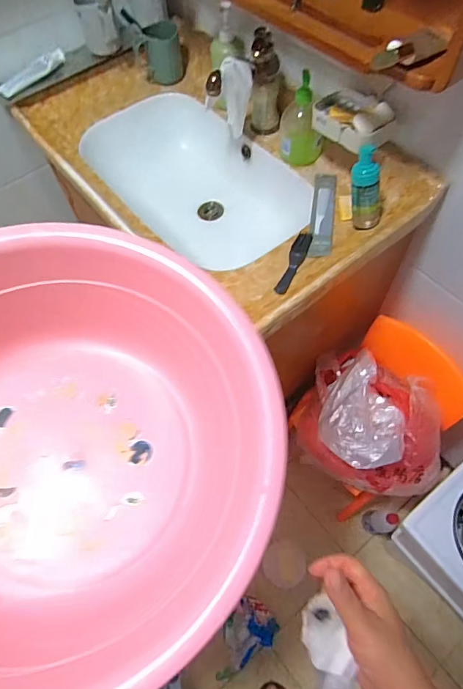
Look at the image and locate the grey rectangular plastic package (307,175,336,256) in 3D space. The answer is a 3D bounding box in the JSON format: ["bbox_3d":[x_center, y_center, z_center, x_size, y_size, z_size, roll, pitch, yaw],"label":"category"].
[{"bbox_3d":[0.179,-0.257,0.835,0.045,0.012,0.221,7,62,7],"label":"grey rectangular plastic package"}]

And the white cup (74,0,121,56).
[{"bbox_3d":[-0.301,-0.725,0.972,0.078,0.128,0.086,-14,62,-4],"label":"white cup"}]

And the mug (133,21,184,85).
[{"bbox_3d":[-0.178,-0.703,1.038,0.114,0.103,0.079,-15,62,-5],"label":"mug"}]

